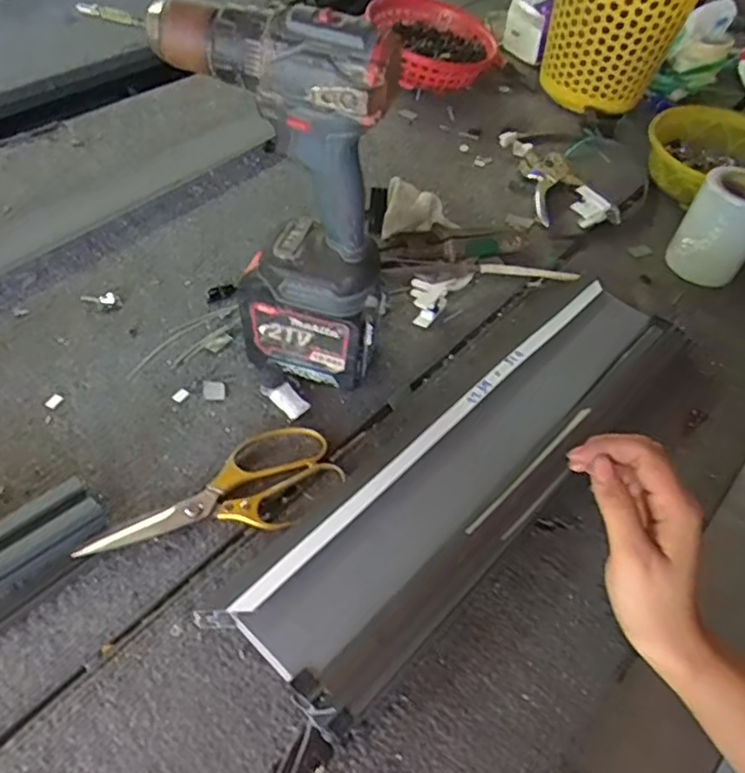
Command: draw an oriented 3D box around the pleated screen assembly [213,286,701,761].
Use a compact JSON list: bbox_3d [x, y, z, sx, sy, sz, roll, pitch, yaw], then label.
[{"bbox_3d":[0.100,0.053,0.516,0.101,0.034,0.460,36,56,24],"label":"pleated screen assembly"}]

